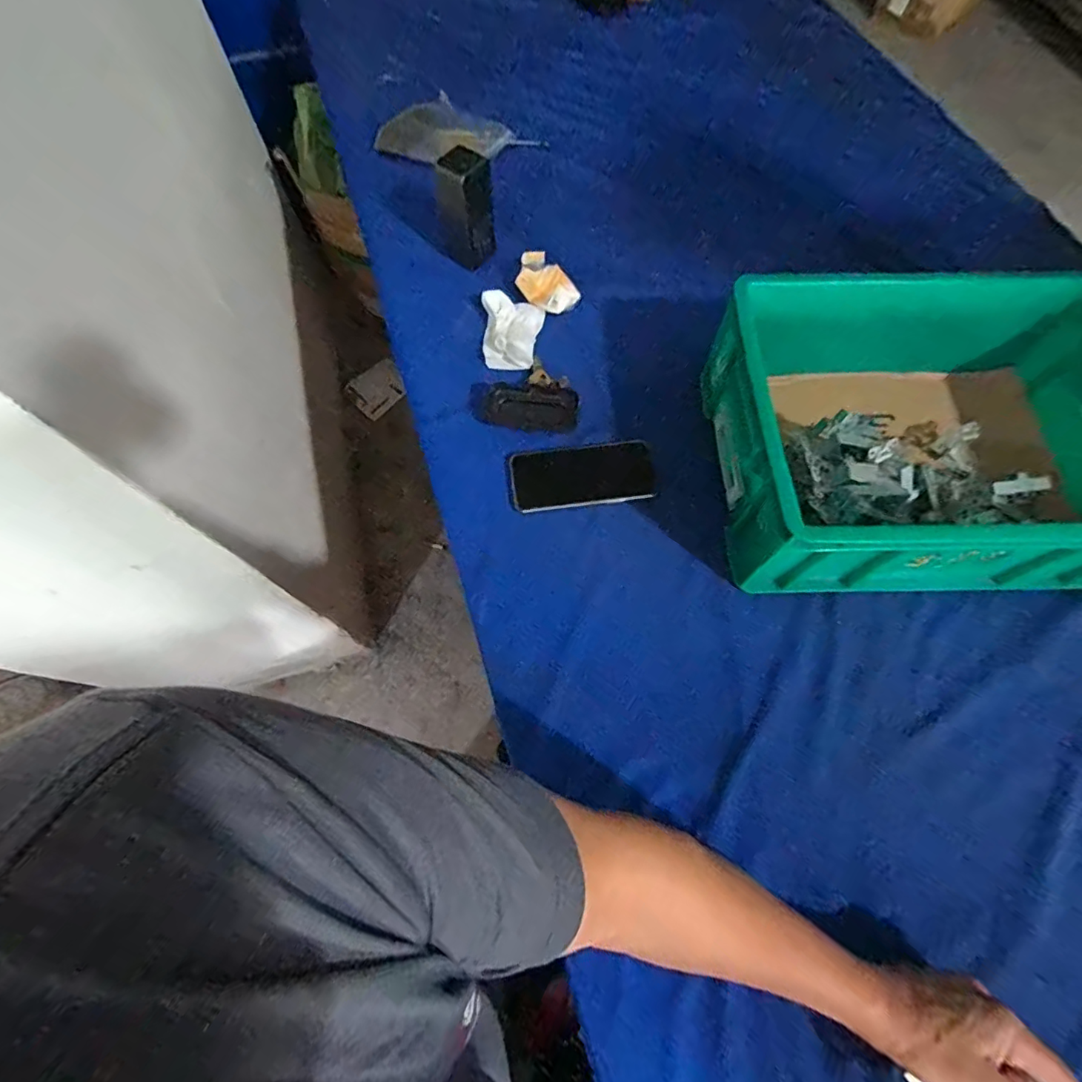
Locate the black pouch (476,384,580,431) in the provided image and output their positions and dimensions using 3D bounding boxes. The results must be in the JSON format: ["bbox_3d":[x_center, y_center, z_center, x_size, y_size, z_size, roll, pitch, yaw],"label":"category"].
[{"bbox_3d":[-0.015,-0.161,0.629,0.118,0.022,0.056,11,67,5],"label":"black pouch"}]

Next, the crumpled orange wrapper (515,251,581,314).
[{"bbox_3d":[0.006,-0.345,0.700,0.062,0.042,0.081,-39,72,-15],"label":"crumpled orange wrapper"}]

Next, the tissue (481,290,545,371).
[{"bbox_3d":[-0.037,-0.274,0.677,0.077,0.022,0.112,0,67,0],"label":"tissue"}]

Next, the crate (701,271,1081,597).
[{"bbox_3d":[0.404,-0.117,0.551,0.411,0.147,0.317,0,67,0],"label":"crate"}]

